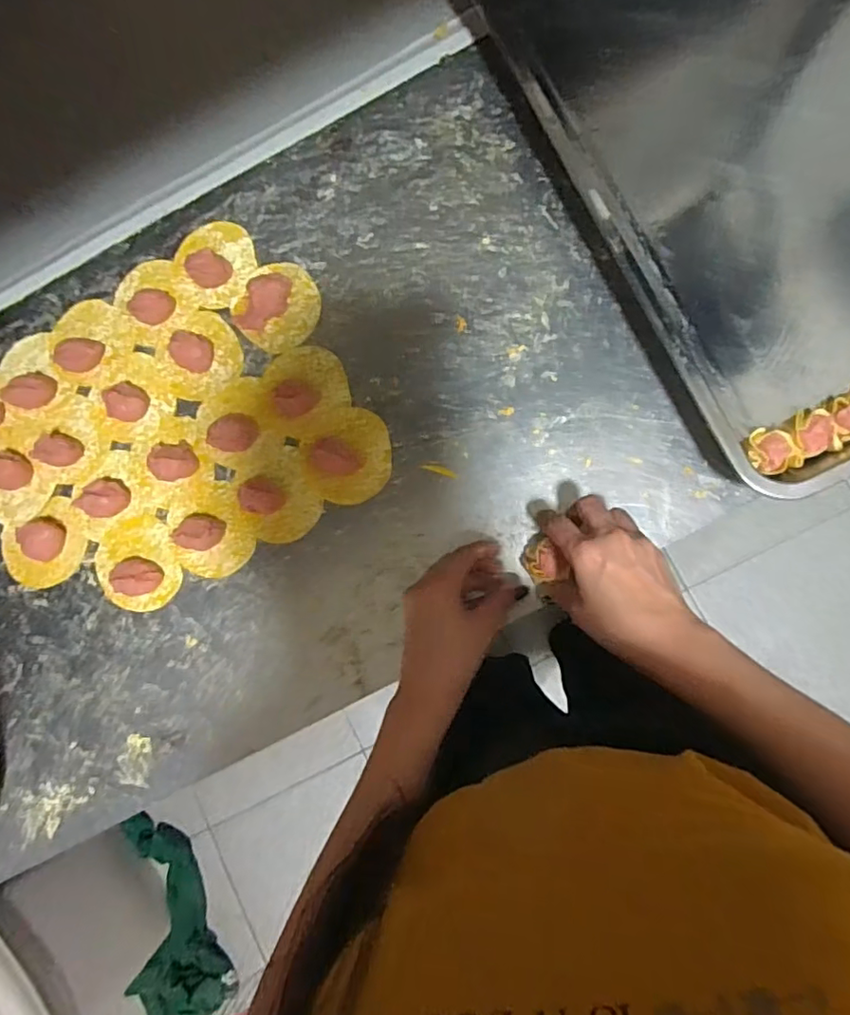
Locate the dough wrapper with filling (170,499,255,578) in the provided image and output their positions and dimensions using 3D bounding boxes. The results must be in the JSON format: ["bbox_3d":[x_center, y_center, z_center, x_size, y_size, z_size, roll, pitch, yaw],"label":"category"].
[{"bbox_3d":[-0.187,0.024,0.503,0.071,0.021,0.070,0,85,5],"label":"dough wrapper with filling"}]

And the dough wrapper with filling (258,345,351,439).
[{"bbox_3d":[-0.112,-0.107,0.505,0.082,0.021,0.074,-34,83,1],"label":"dough wrapper with filling"}]

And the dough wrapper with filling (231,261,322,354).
[{"bbox_3d":[-0.134,-0.183,0.520,0.075,0.012,0.076,0,85,5],"label":"dough wrapper with filling"}]

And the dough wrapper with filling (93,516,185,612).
[{"bbox_3d":[-0.258,0.050,0.506,0.074,0.021,0.083,-30,83,2],"label":"dough wrapper with filling"}]

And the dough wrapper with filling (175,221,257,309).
[{"bbox_3d":[-0.196,-0.227,0.527,0.080,0.025,0.079,0,85,5],"label":"dough wrapper with filling"}]

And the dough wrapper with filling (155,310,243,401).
[{"bbox_3d":[-0.210,-0.141,0.519,0.083,0.027,0.077,0,85,5],"label":"dough wrapper with filling"}]

